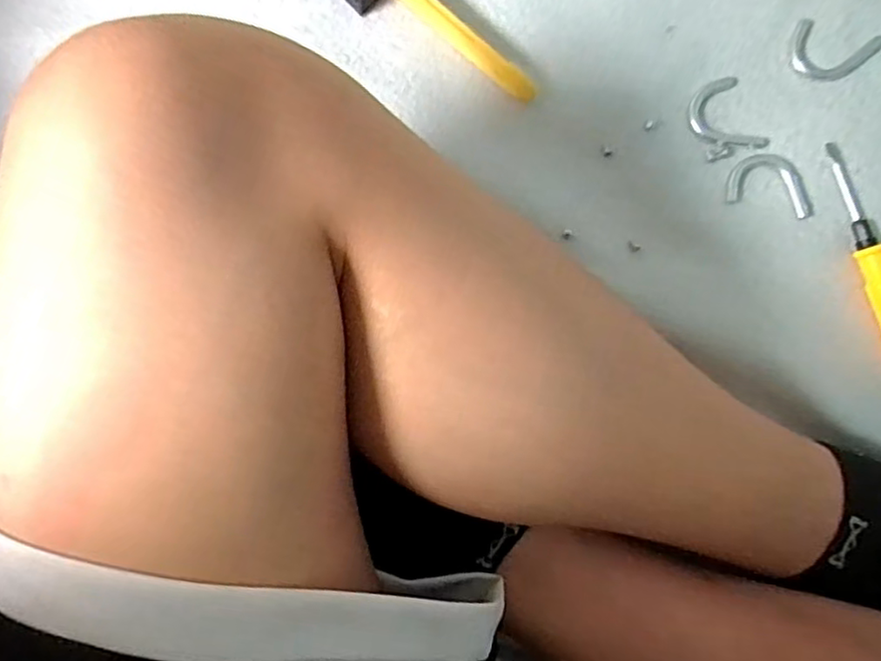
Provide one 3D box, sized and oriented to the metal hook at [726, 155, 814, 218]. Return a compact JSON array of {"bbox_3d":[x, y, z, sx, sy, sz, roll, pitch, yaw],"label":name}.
[{"bbox_3d":[0.189,-0.084,0.365,0.047,0.004,0.032,15,86,2],"label":"metal hook"}]

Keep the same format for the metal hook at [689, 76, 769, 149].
[{"bbox_3d":[0.162,-0.121,0.371,0.034,0.004,0.045,-23,86,-1],"label":"metal hook"}]

